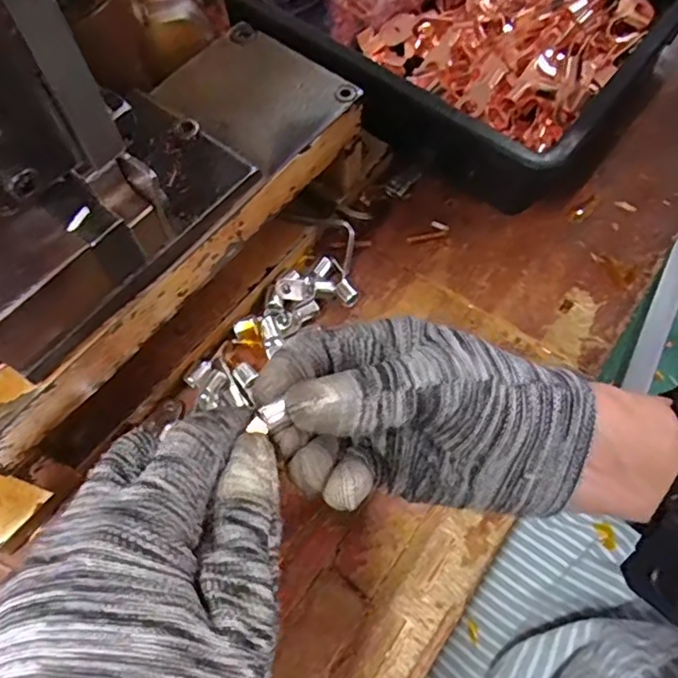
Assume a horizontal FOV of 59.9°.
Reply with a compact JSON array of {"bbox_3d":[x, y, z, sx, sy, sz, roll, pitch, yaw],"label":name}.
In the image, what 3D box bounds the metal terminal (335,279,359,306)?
[{"bbox_3d":[0.004,-0.026,0.334,0.008,0.009,0.014,-37,70,-15],"label":"metal terminal"}]

